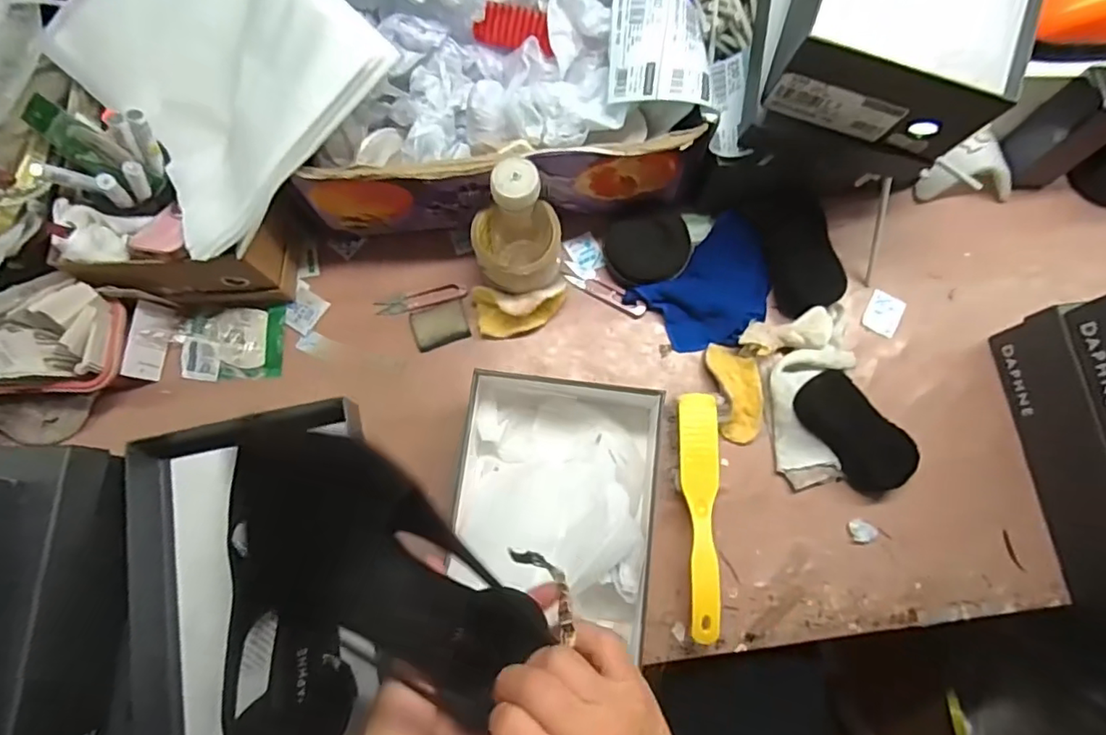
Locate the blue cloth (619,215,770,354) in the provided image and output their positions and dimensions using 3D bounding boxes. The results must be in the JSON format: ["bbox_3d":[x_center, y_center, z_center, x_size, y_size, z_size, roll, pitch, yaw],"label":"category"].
[{"bbox_3d":[0.170,-0.082,0.618,0.139,0.030,0.108,-38,79,-8],"label":"blue cloth"}]

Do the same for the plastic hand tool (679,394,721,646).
[{"bbox_3d":[0.138,0.138,0.558,0.038,0.038,0.222,4,76,2],"label":"plastic hand tool"}]

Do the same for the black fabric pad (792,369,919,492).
[{"bbox_3d":[0.299,0.064,0.580,0.063,0.011,0.128,-42,79,18],"label":"black fabric pad"}]

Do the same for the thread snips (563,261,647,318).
[{"bbox_3d":[0.055,-0.086,0.633,0.101,0.008,0.026,31,79,8],"label":"thread snips"}]

